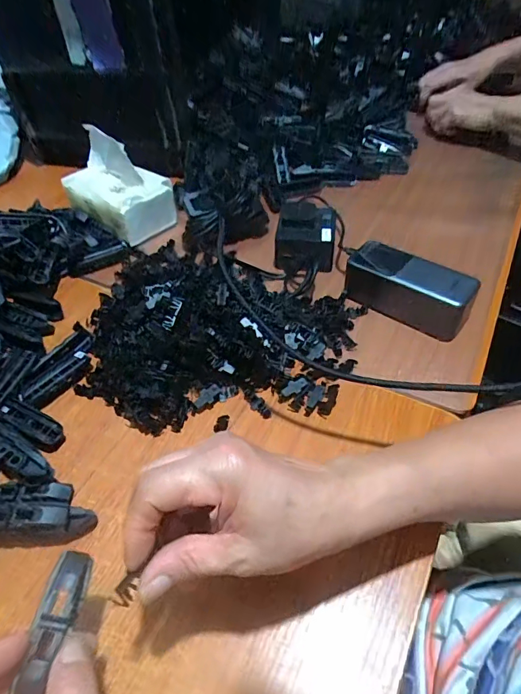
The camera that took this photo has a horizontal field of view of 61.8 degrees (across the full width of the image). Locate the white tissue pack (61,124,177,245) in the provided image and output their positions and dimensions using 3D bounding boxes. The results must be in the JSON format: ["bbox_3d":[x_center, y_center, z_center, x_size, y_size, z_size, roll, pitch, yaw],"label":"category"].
[{"bbox_3d":[-0.196,-0.220,0.587,0.135,0.089,0.089,29,54,27],"label":"white tissue pack"}]

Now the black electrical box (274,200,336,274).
[{"bbox_3d":[0.055,-0.136,0.530,0.068,0.047,0.079,5,49,8],"label":"black electrical box"}]

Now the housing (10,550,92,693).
[{"bbox_3d":[-0.111,0.150,0.235,0.018,0.018,0.072,3,48,6],"label":"housing"}]

